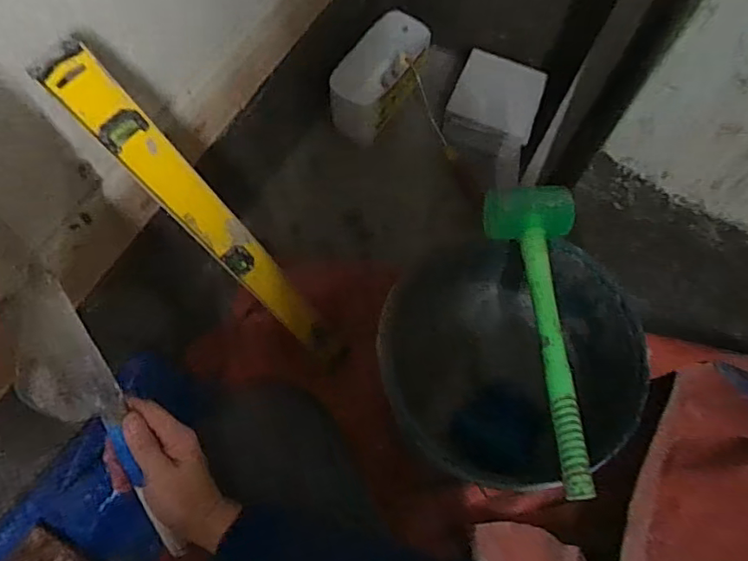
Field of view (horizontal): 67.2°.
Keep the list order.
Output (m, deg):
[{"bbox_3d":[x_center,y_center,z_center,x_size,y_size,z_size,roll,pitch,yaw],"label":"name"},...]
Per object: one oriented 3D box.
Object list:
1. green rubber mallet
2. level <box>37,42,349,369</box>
[{"bbox_3d":[0.201,0.057,0.614,0.093,0.051,0.343,-4,69,-4],"label":"green rubber mallet"},{"bbox_3d":[-0.170,-0.034,0.715,0.030,0.587,0.050,18,66,34],"label":"level"}]

